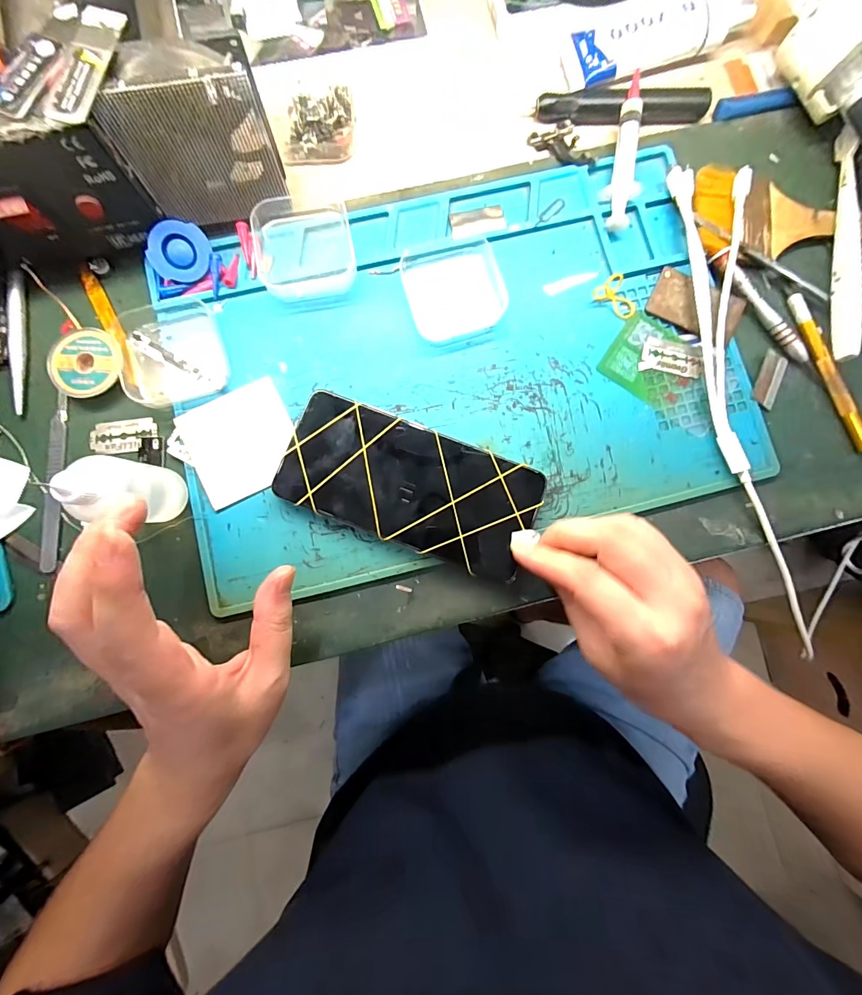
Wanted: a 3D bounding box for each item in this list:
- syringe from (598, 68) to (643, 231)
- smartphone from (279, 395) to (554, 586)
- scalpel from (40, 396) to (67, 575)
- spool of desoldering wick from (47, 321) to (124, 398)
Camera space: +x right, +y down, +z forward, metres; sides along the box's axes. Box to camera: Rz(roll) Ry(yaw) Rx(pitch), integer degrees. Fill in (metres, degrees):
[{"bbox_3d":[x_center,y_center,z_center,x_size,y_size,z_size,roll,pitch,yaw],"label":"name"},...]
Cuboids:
[{"bbox_3d":[0.138,-0.239,0.284,0.022,0.016,0.104,12,84,0],"label":"syringe"},{"bbox_3d":[-0.012,-0.008,0.259,0.157,0.013,0.075,22,84,1],"label":"smartphone"},{"bbox_3d":[-0.242,-0.010,0.261,0.009,0.004,0.112,2,87,-17],"label":"scalpel"},{"bbox_3d":[-0.221,-0.086,0.262,0.044,0.010,0.045,0,84,-1],"label":"spool of desoldering wick"}]

